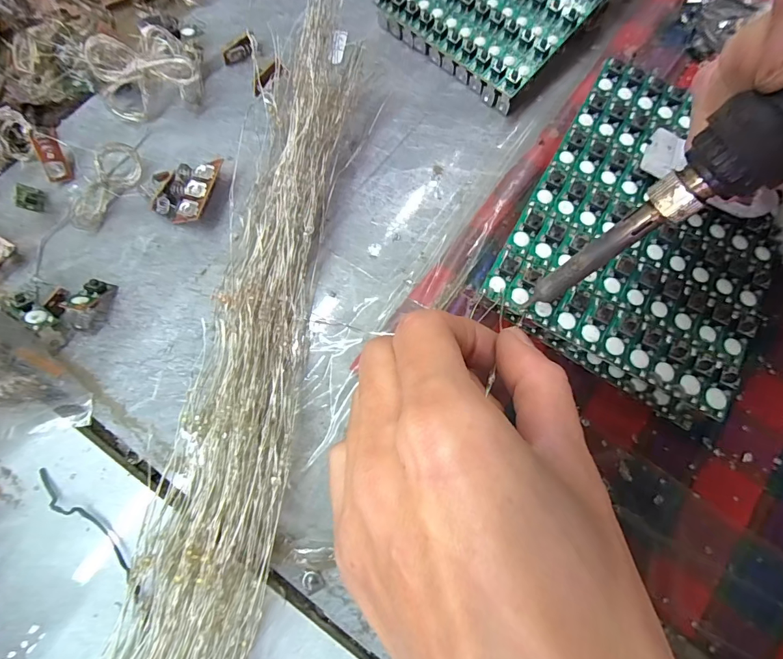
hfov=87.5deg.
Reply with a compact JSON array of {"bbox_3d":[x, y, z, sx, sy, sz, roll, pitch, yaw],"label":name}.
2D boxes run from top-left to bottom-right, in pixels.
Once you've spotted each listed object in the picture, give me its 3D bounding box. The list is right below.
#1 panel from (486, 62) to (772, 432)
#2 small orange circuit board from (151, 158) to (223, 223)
[{"bbox_3d":[0.103,-0.043,0.158,0.093,0.013,0.132,29,76,6],"label":"panel"},{"bbox_3d":[-0.097,-0.066,0.193,0.028,0.013,0.031,14,75,2],"label":"small orange circuit board"}]

